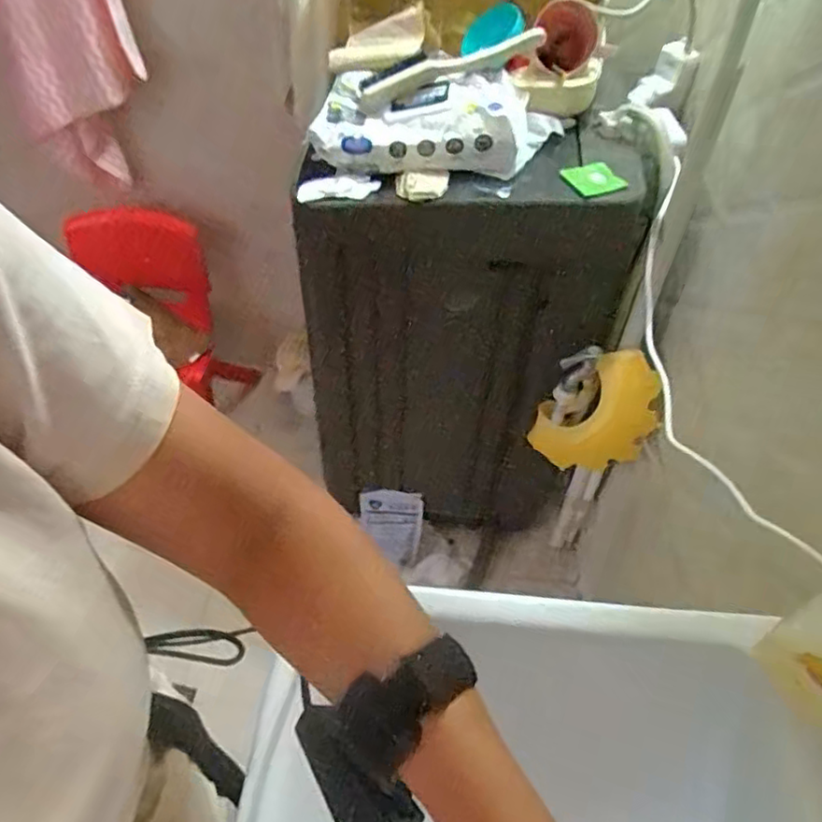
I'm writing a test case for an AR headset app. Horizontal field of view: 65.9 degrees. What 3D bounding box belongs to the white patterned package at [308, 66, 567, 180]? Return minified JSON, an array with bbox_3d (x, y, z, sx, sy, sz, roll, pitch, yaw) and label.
[{"bbox_3d":[0.036,-0.398,0.864,0.333,0.100,0.125,5,50,1],"label":"white patterned package"}]

